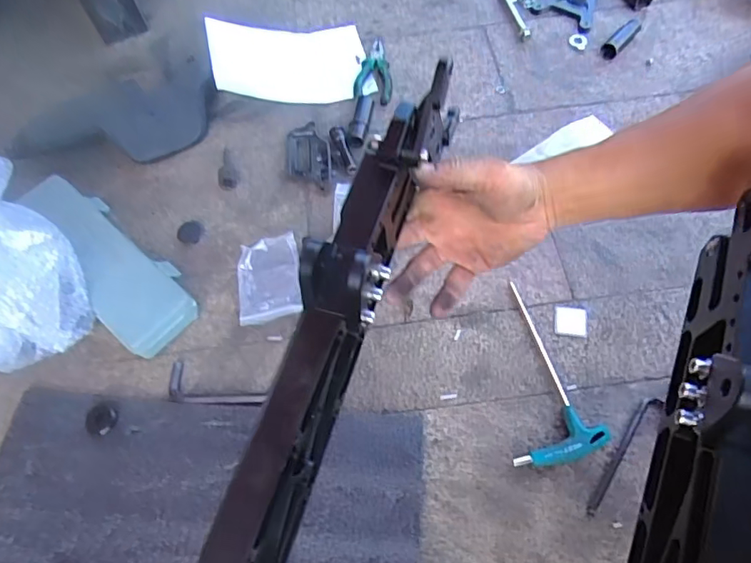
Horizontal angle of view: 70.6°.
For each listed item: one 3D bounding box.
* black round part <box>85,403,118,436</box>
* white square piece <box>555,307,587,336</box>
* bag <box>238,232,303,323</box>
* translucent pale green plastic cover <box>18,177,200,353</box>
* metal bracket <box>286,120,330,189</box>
[{"bbox_3d":[-0.288,0.146,0.560,0.029,0.015,0.029,-2,61,3],"label":"black round part"},{"bbox_3d":[0.220,0.044,0.596,0.035,0.004,0.033,3,61,5],"label":"white square piece"},{"bbox_3d":[-0.129,-0.004,0.642,0.074,0.014,0.111,-8,61,-1],"label":"bag"},{"bbox_3d":[-0.325,-0.028,0.635,0.275,0.069,0.098,37,69,21],"label":"translucent pale green plastic cover"},{"bbox_3d":[-0.093,-0.171,0.731,0.060,0.019,0.104,-6,61,1],"label":"metal bracket"}]

